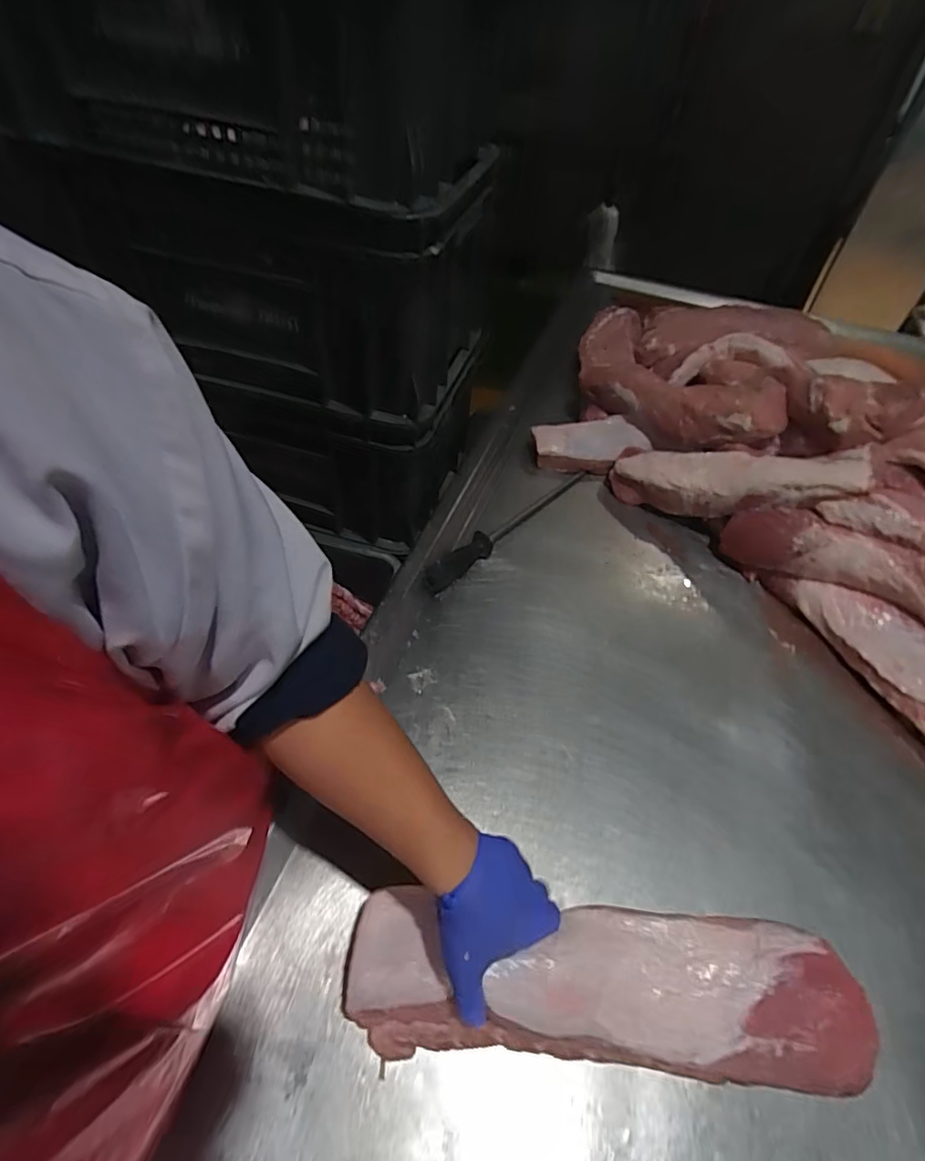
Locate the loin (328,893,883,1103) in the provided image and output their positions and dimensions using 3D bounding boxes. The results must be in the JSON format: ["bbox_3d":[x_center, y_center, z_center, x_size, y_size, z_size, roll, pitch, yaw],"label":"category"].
[{"bbox_3d":[0.118,0.346,0.472,0.420,0.066,0.109,5,48,-1],"label":"loin"}]

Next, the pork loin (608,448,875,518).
[{"bbox_3d":[0.431,-0.163,0.894,0.366,0.077,0.125,6,44,30],"label":"pork loin"}]

